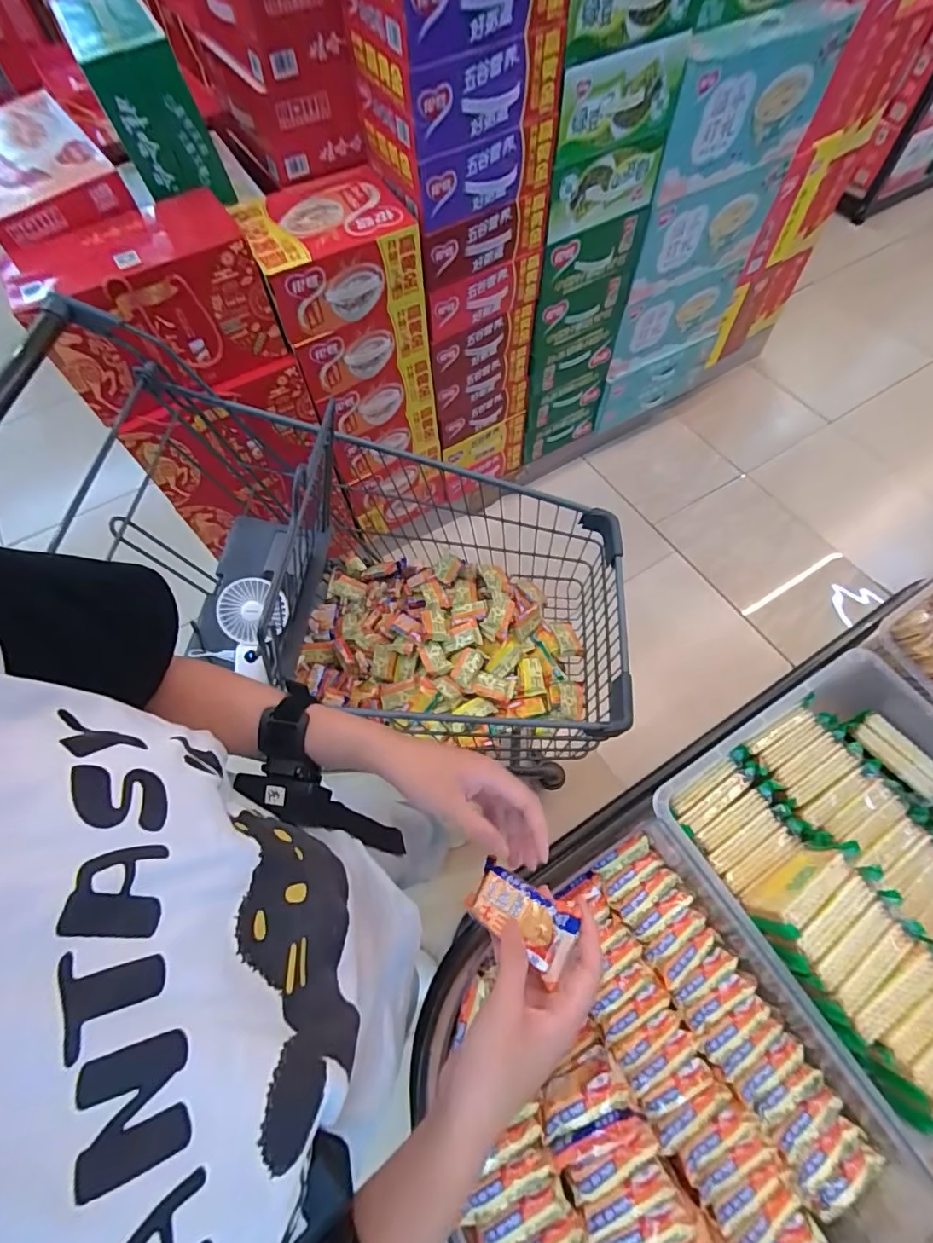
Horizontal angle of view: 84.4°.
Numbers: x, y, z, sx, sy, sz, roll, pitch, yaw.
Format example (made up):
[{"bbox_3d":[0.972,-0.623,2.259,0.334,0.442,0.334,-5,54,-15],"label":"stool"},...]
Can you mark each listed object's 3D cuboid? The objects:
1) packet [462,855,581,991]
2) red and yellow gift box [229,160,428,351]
[{"bbox_3d":[0.037,0.204,0.355,0.072,0.016,0.038,30,68,15],"label":"packet"},{"bbox_3d":[-0.249,-0.663,0.923,0.267,0.143,0.217,-29,66,-12],"label":"red and yellow gift box"}]

